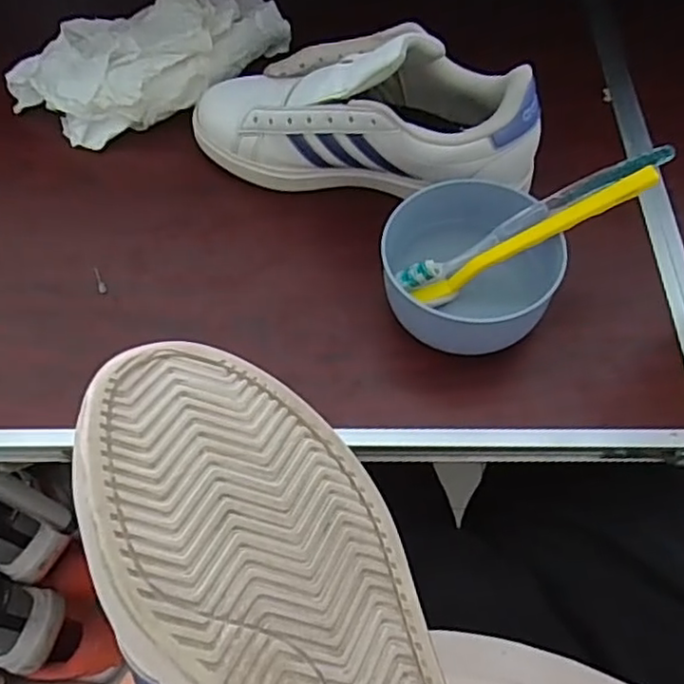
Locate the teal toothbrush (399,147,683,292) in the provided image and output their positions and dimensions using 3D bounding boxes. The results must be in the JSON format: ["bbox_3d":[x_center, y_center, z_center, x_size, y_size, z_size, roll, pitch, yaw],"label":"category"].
[{"bbox_3d":[0.116,-0.077,0.400,0.176,0.015,0.015,-27,64,16],"label":"teal toothbrush"}]

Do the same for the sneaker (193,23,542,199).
[{"bbox_3d":[0.007,-0.167,0.455,0.253,0.113,0.095,2,63,15],"label":"sneaker"}]

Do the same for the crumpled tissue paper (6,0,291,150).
[{"bbox_3d":[-0.159,-0.238,0.524,0.220,0.050,0.117,-28,66,-13],"label":"crumpled tissue paper"}]

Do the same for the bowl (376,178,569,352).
[{"bbox_3d":[0.082,-0.049,0.417,0.113,0.051,0.101,19,64,10],"label":"bowl"}]

